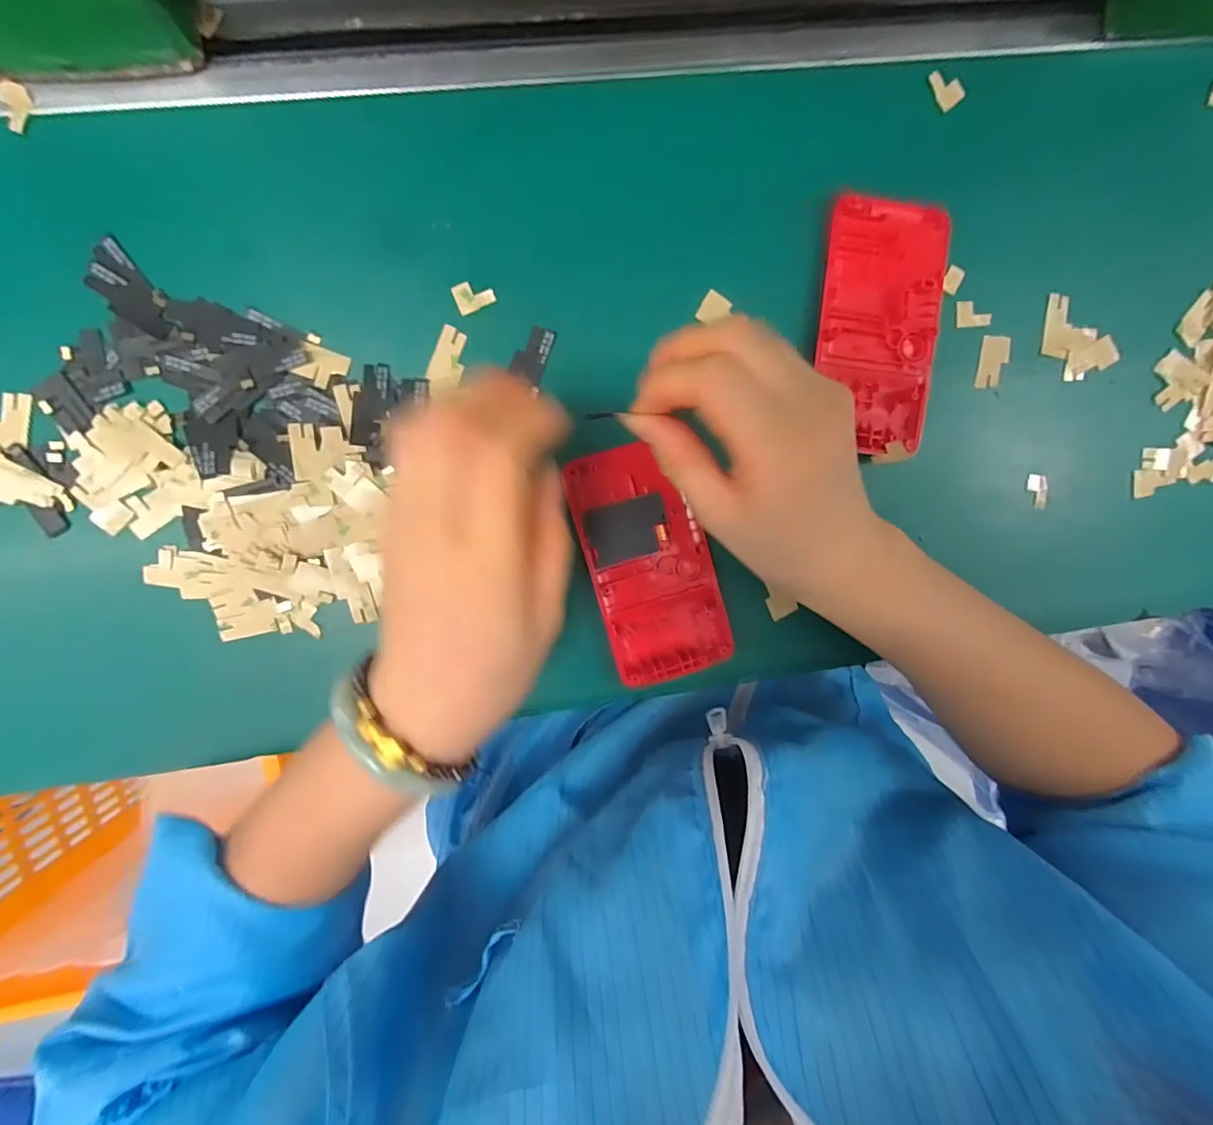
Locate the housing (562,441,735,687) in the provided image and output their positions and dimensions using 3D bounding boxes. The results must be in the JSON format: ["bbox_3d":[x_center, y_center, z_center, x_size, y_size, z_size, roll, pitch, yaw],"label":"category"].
[{"bbox_3d":[0.022,0.001,0.282,0.060,0.011,0.119,-18,98,-3],"label":"housing"}]

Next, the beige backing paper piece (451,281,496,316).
[{"bbox_3d":[-0.064,-0.129,0.263,0.018,0.004,0.013,-24,99,-2],"label":"beige backing paper piece"}]

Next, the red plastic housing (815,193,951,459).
[{"bbox_3d":[0.139,-0.120,0.278,0.061,0.012,0.121,3,97,-6],"label":"red plastic housing"}]

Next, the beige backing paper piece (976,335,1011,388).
[{"bbox_3d":[0.207,-0.107,0.292,0.013,0.006,0.026,5,96,-6],"label":"beige backing paper piece"}]

